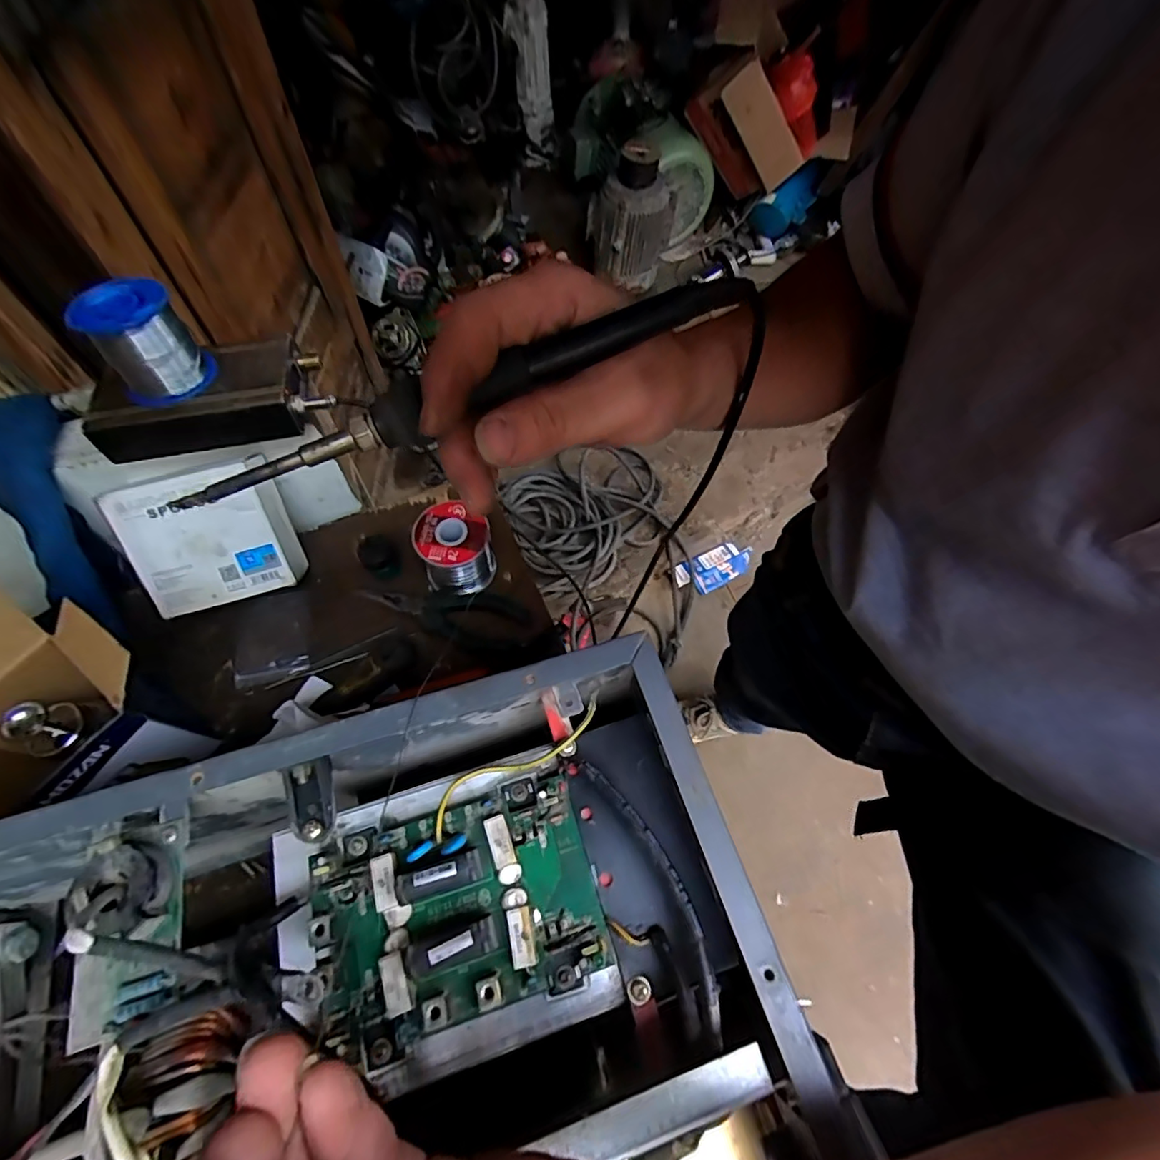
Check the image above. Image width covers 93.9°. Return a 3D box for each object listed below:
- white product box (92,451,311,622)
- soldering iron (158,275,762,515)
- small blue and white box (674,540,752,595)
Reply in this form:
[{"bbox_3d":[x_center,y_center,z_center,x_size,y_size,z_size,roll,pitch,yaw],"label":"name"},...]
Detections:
[{"bbox_3d":[-0.288,-0.035,0.426,0.105,0.101,0.045,-18,26,-14],"label":"white product box"},{"bbox_3d":[-0.038,-0.069,0.195,0.222,0.016,0.016,-23,64,-4],"label":"soldering iron"},{"bbox_3d":[0.335,-0.031,1.352,0.200,0.034,0.093,-23,64,-14],"label":"small blue and white box"}]

